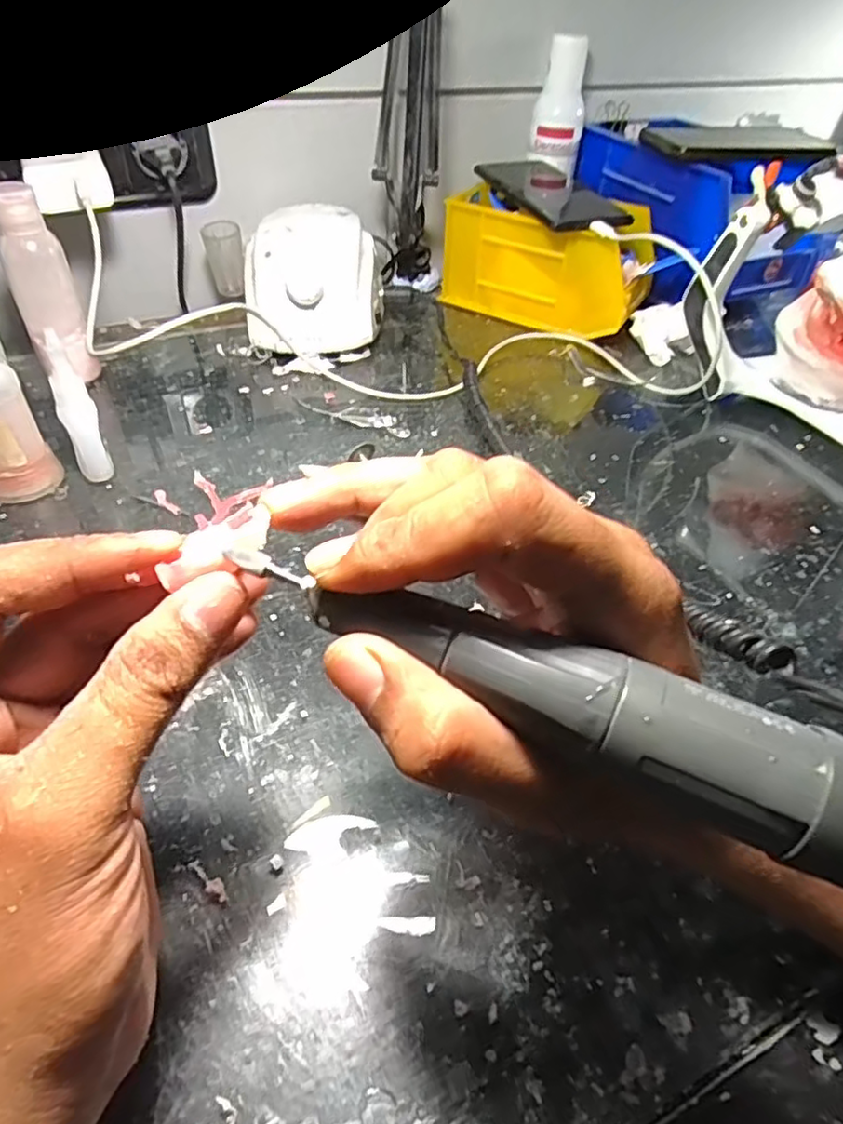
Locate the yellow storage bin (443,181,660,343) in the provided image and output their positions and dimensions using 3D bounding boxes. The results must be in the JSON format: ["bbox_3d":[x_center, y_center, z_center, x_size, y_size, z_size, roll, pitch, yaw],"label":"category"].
[{"bbox_3d":[0.114,-0.269,0.575,0.169,0.088,0.092,25,48,19],"label":"yellow storage bin"}]

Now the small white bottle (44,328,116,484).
[{"bbox_3d":[-0.195,-0.084,0.363,0.019,0.085,0.017,-22,50,-24],"label":"small white bottle"}]

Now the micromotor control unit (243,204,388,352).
[{"bbox_3d":[-0.085,-0.228,0.524,0.107,0.080,0.128,-1,45,-6],"label":"micromotor control unit"}]

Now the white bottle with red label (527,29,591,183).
[{"bbox_3d":[0.127,-0.420,0.588,0.045,0.095,0.038,26,49,20],"label":"white bottle with red label"}]

